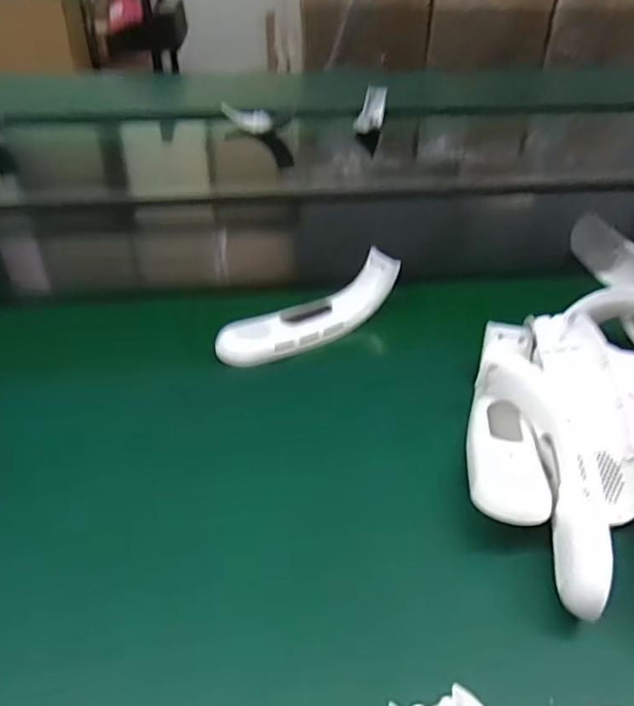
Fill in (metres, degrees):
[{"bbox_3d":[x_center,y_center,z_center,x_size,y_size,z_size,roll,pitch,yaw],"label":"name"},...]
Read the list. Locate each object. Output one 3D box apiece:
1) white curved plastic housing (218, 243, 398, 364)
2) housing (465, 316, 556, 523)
[{"bbox_3d":[-0.008,-0.044,0.571,0.196,0.058,0.050,-23,44,-27],"label":"white curved plastic housing"},{"bbox_3d":[0.145,0.052,0.447,0.056,0.048,0.198,6,39,7],"label":"housing"}]

